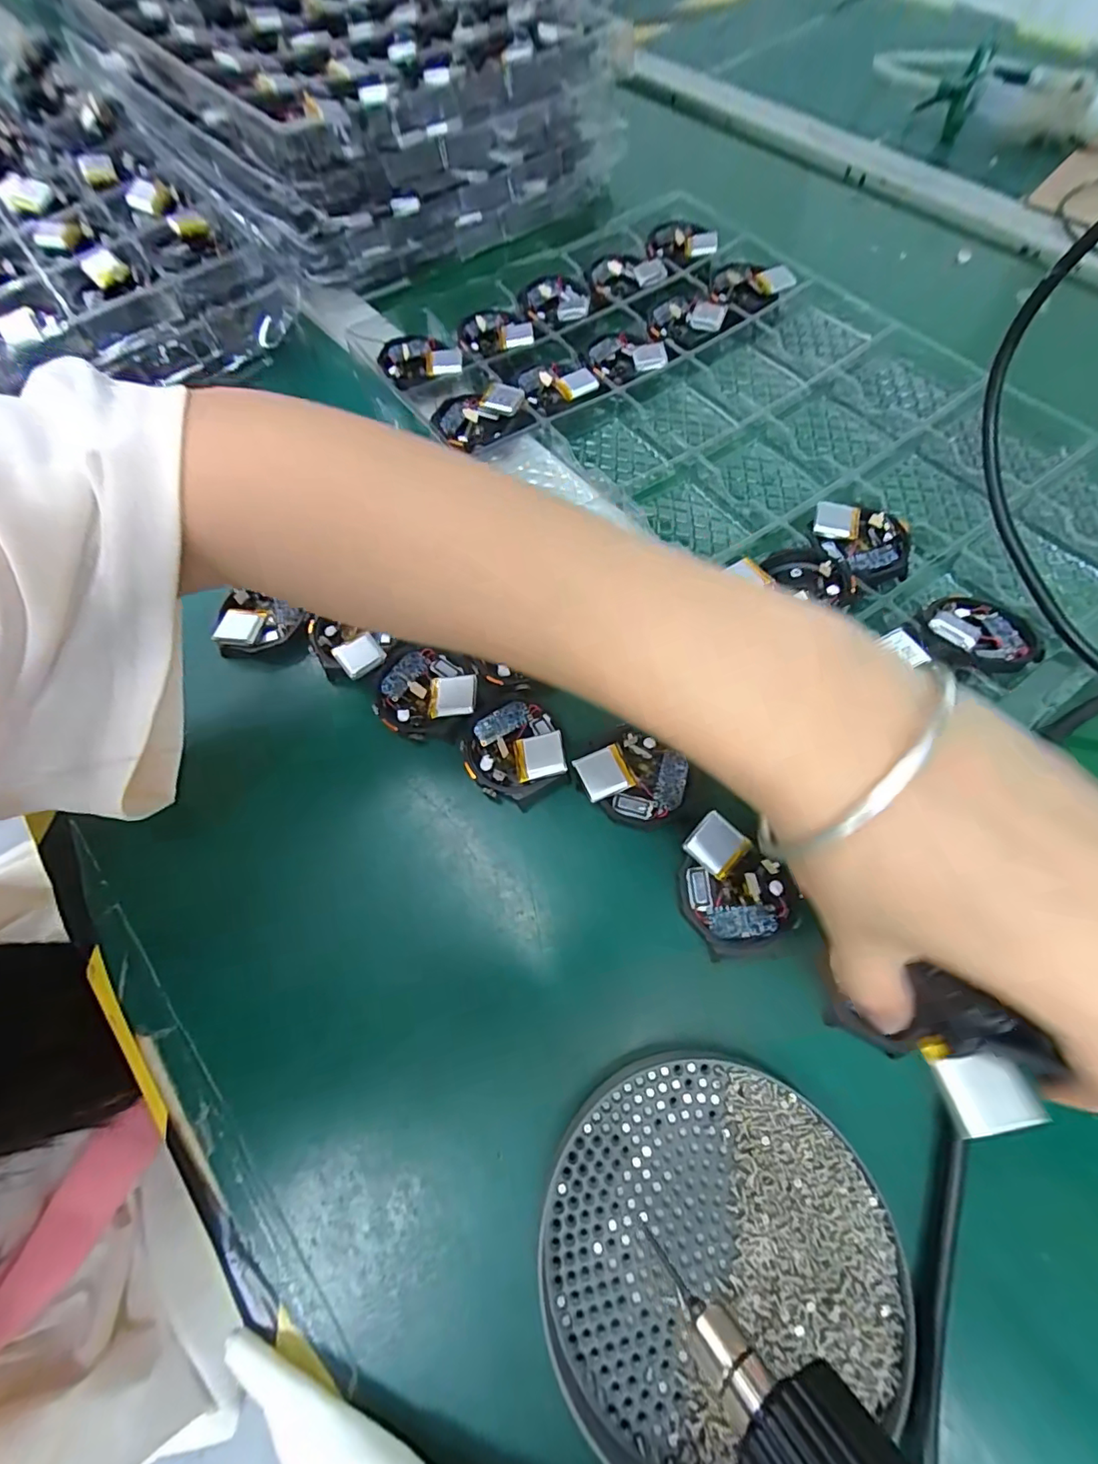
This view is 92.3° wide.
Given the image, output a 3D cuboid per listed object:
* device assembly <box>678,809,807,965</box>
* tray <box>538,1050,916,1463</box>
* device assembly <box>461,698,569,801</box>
[{"bbox_3d":[0.077,0.065,0.221,0.044,0.015,0.054,-28,69,-9],"label":"device assembly"},{"bbox_3d":[0.051,0.170,0.174,0.112,0.015,0.101,-25,69,-8],"label":"tray"},{"bbox_3d":[-0.016,0.009,0.249,0.045,0.010,0.044,-1,67,2],"label":"device assembly"}]

